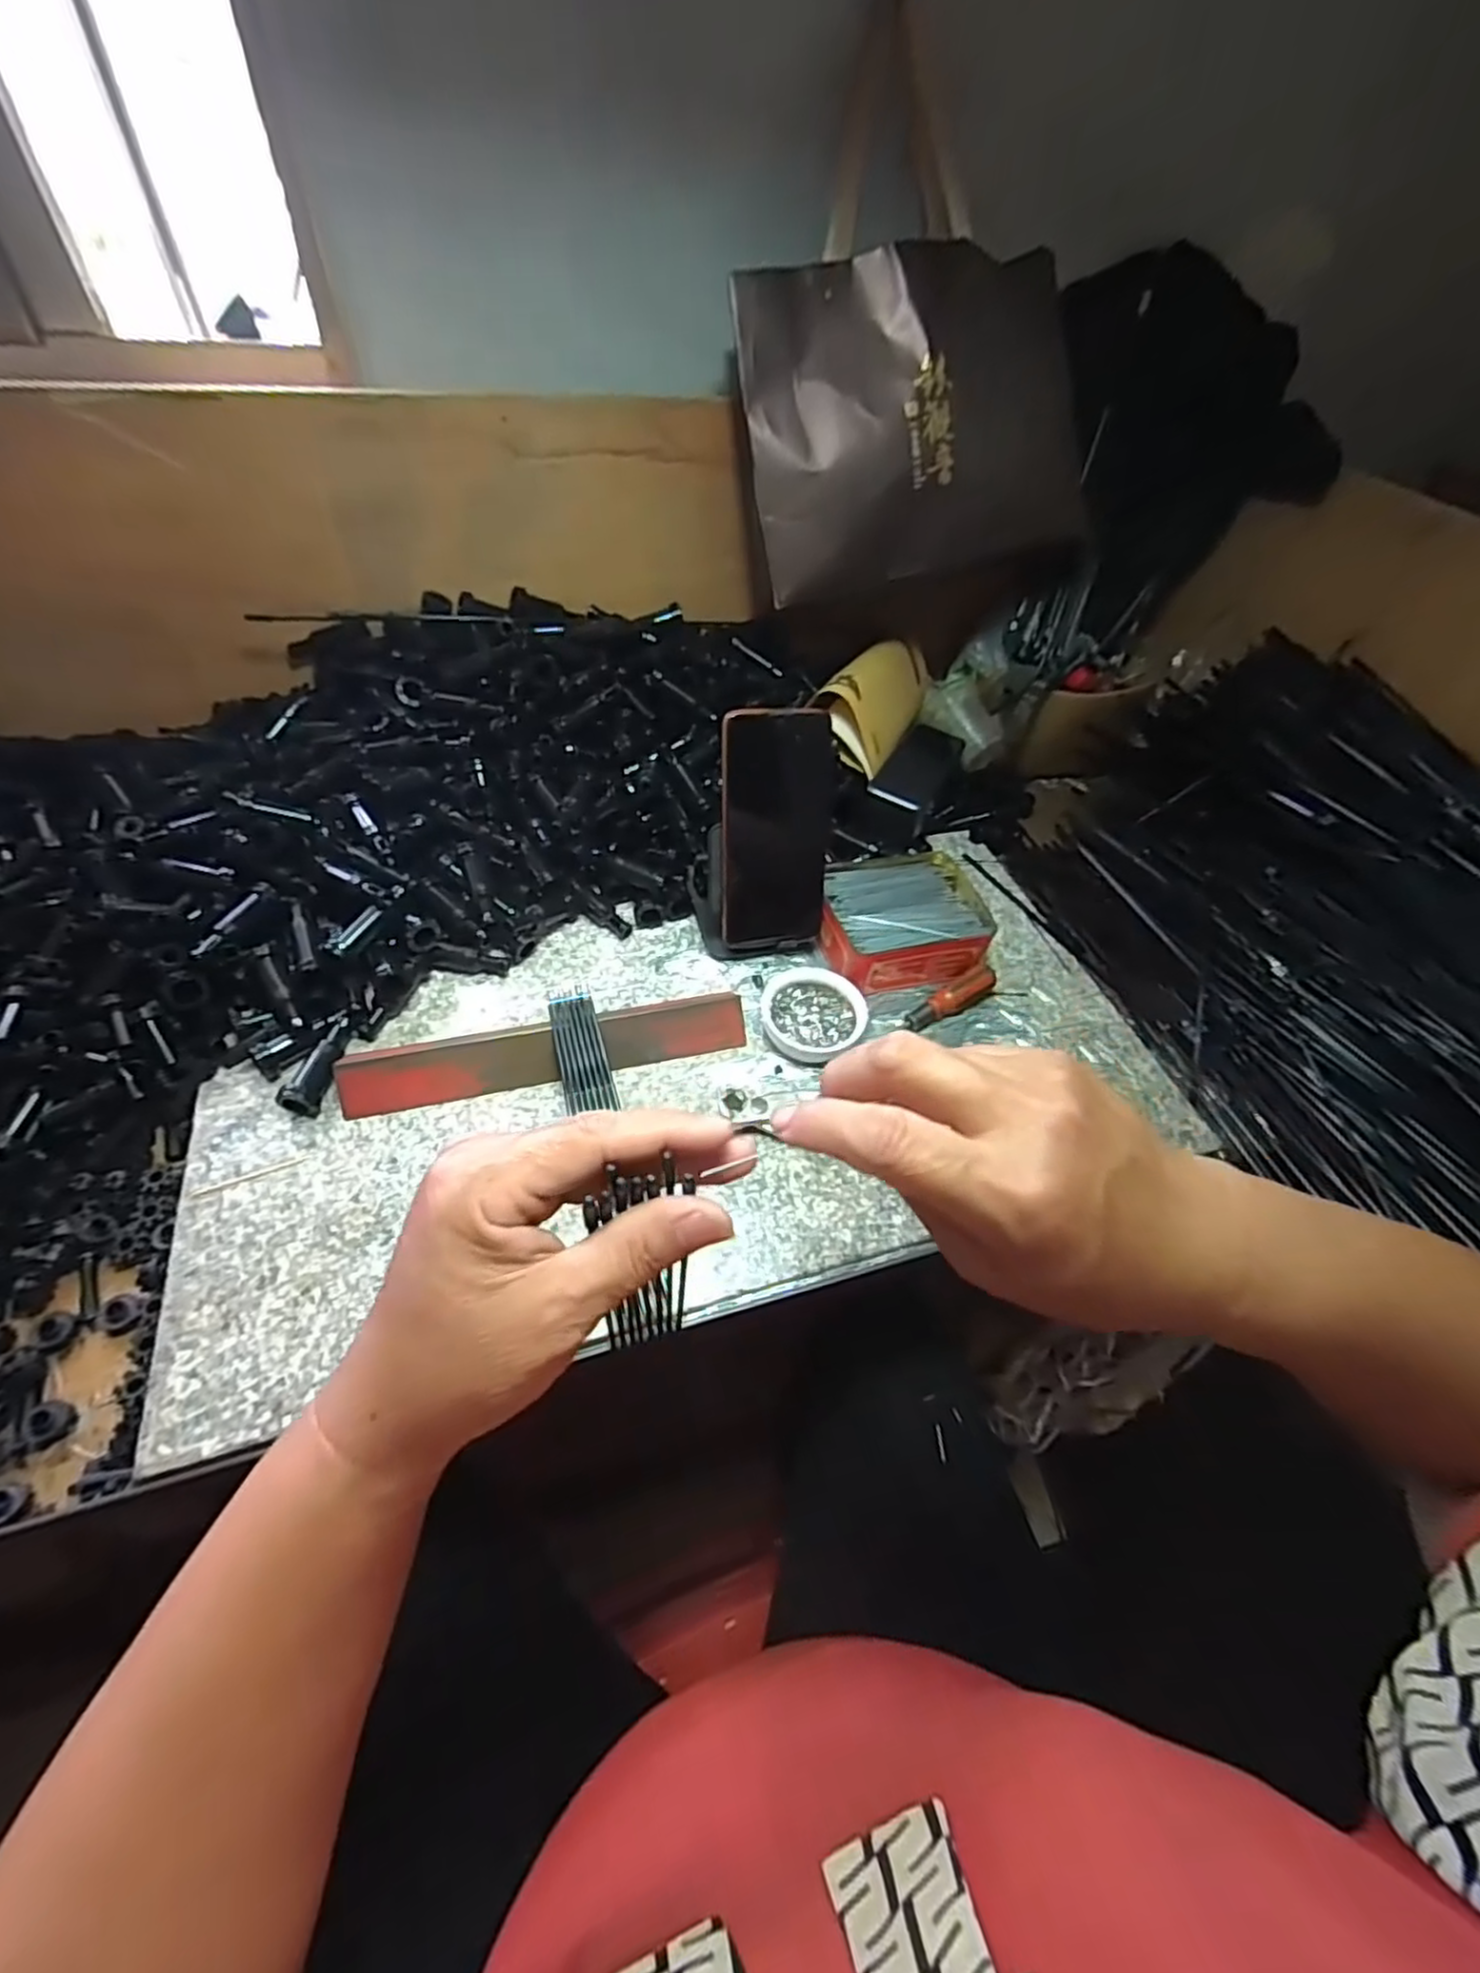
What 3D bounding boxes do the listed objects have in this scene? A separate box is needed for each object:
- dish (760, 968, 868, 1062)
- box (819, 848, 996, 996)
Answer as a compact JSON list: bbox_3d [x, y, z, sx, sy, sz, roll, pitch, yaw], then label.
[{"bbox_3d":[0.051,0.019,0.510,0.074,0.017,0.068,3,50,-3],"label":"dish"},{"bbox_3d":[0.125,-0.051,0.569,0.125,0.041,0.111,-6,51,-11],"label":"box"}]

